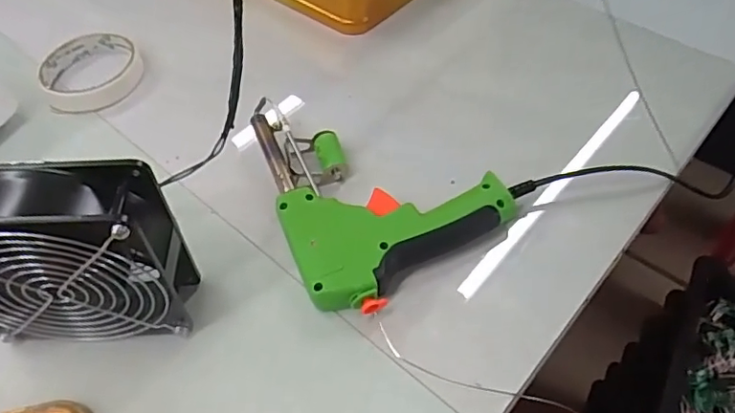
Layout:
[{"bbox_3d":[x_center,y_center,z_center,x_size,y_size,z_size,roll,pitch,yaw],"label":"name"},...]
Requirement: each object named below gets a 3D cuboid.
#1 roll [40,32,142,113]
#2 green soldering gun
[{"bbox_3d":[-0.244,-0.121,0.499,0.083,0.022,0.085,-1,52,1],"label":"roll"},{"bbox_3d":[-0.002,-0.022,0.408,0.153,0.030,0.180,-27,56,-18],"label":"green soldering gun"}]

